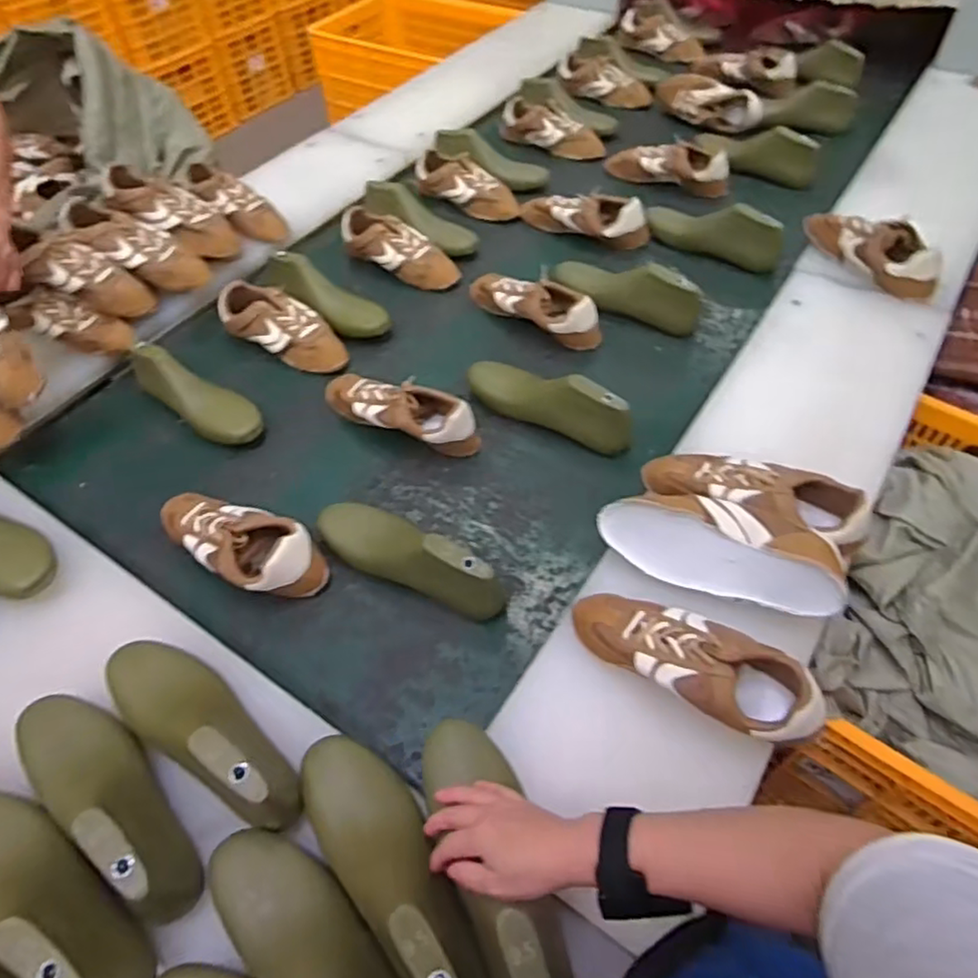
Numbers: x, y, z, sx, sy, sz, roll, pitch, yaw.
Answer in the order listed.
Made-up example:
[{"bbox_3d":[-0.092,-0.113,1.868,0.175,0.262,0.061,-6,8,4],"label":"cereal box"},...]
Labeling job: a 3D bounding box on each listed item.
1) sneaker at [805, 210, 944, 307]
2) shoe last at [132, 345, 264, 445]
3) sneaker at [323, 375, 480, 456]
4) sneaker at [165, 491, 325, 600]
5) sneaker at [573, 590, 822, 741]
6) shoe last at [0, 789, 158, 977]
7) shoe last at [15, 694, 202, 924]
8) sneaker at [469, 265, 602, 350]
[{"bbox_3d":[0.636,-0.406,1.090,0.077,0.078,0.250,-33,58,-19],"label":"sneaker"},{"bbox_3d":[-0.455,-0.153,0.995,0.247,0.086,0.078,31,61,23],"label":"shoe last"},{"bbox_3d":[-0.140,-0.119,0.960,0.255,0.075,0.081,23,59,19],"label":"sneaker"},{"bbox_3d":[-0.324,0.067,0.829,0.248,0.079,0.094,19,57,17],"label":"sneaker"},{"bbox_3d":[0.200,0.175,0.662,0.244,0.069,0.088,23,59,20],"label":"sneaker"},{"bbox_3d":[-0.389,0.333,0.549,0.269,0.089,0.078,23,59,19],"label":"shoe last"},{"bbox_3d":[-0.354,0.270,0.601,0.256,0.076,0.084,30,61,23],"label":"shoe last"},{"bbox_3d":[0.077,-0.315,1.100,0.252,0.077,0.095,35,63,25],"label":"sneaker"}]

